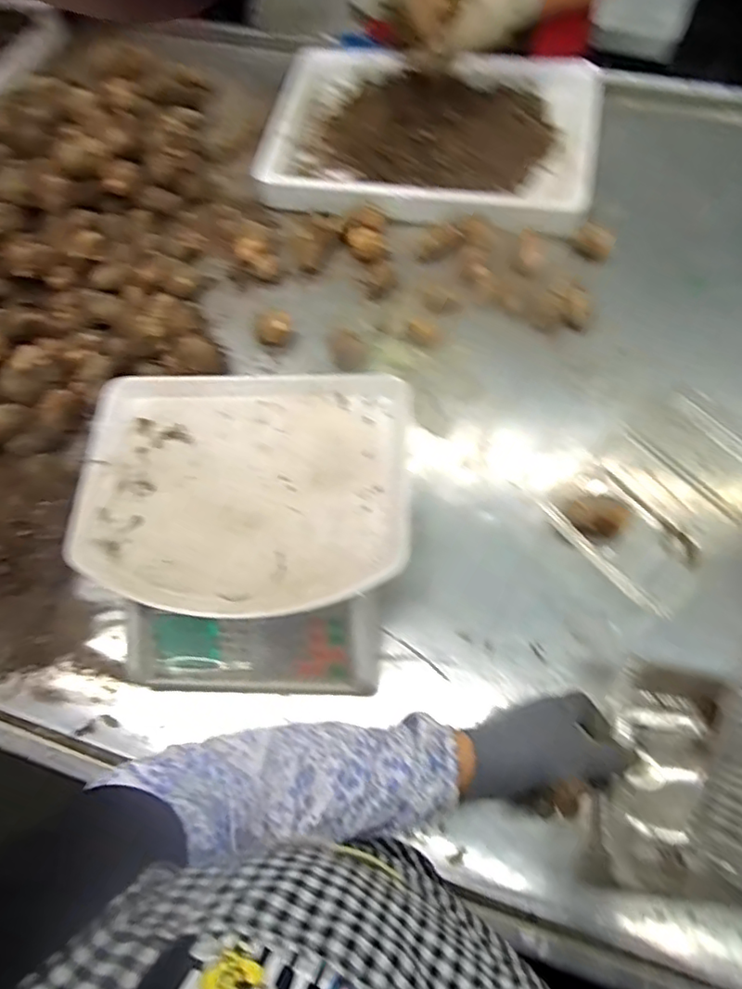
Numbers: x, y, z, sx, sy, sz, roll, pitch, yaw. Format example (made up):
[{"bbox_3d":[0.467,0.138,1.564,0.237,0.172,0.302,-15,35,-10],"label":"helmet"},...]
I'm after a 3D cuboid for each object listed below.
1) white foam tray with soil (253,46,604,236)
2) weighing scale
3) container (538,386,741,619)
[{"bbox_3d":[0.076,-0.488,0.816,0.437,0.065,0.267,9,67,7],"label":"white foam tray with soil"},{"bbox_3d":[-0.115,0.038,0.581,0.291,0.116,0.279,0,66,3],"label":"weighing scale"},{"bbox_3d":[0.318,-0.009,0.618,0.263,0.047,0.168,-37,69,-12],"label":"container"}]

